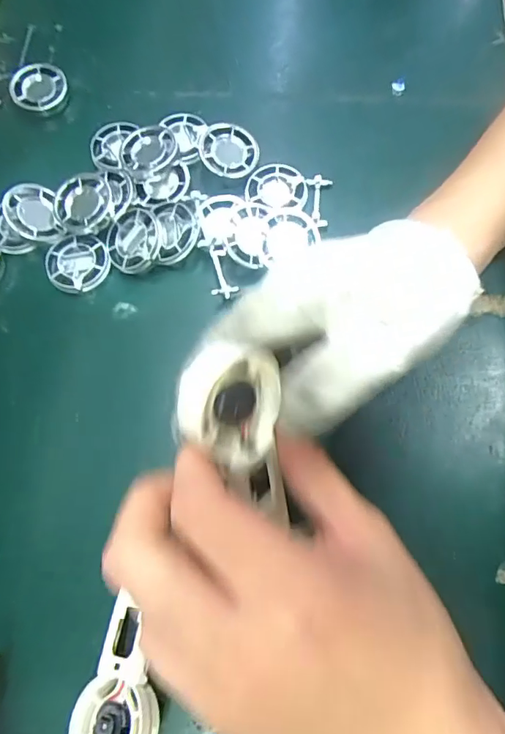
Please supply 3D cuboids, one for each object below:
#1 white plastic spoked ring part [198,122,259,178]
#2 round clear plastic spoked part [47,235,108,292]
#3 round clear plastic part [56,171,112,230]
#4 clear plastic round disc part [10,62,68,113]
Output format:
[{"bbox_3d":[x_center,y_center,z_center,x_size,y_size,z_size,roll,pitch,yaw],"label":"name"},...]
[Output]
[{"bbox_3d":[-0.015,-0.142,0.322,0.038,0.010,0.038,-9,82,-7],"label":"white plastic spoked ring part"},{"bbox_3d":[-0.107,-0.063,0.303,0.038,0.010,0.035,-1,71,2],"label":"round clear plastic spoked part"},{"bbox_3d":[-0.105,-0.101,0.303,0.035,0.010,0.032,-1,71,2],"label":"round clear plastic part"},{"bbox_3d":[-0.153,-0.200,0.350,0.038,0.005,0.034,-5,87,-5],"label":"clear plastic round disc part"}]

